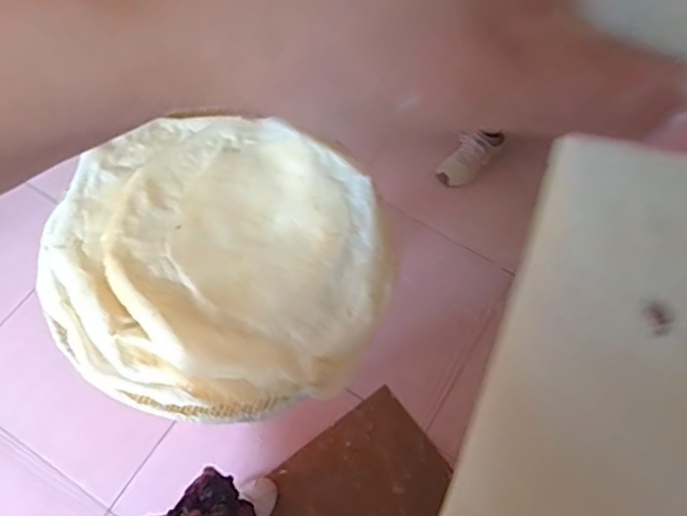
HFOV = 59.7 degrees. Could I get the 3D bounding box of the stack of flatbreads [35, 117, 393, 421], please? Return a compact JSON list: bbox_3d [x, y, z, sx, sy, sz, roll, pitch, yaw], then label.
[{"bbox_3d":[-0.194,-0.007,0.940,0.542,0.067,0.501,27,66,9],"label":"stack of flatbreads"}]

